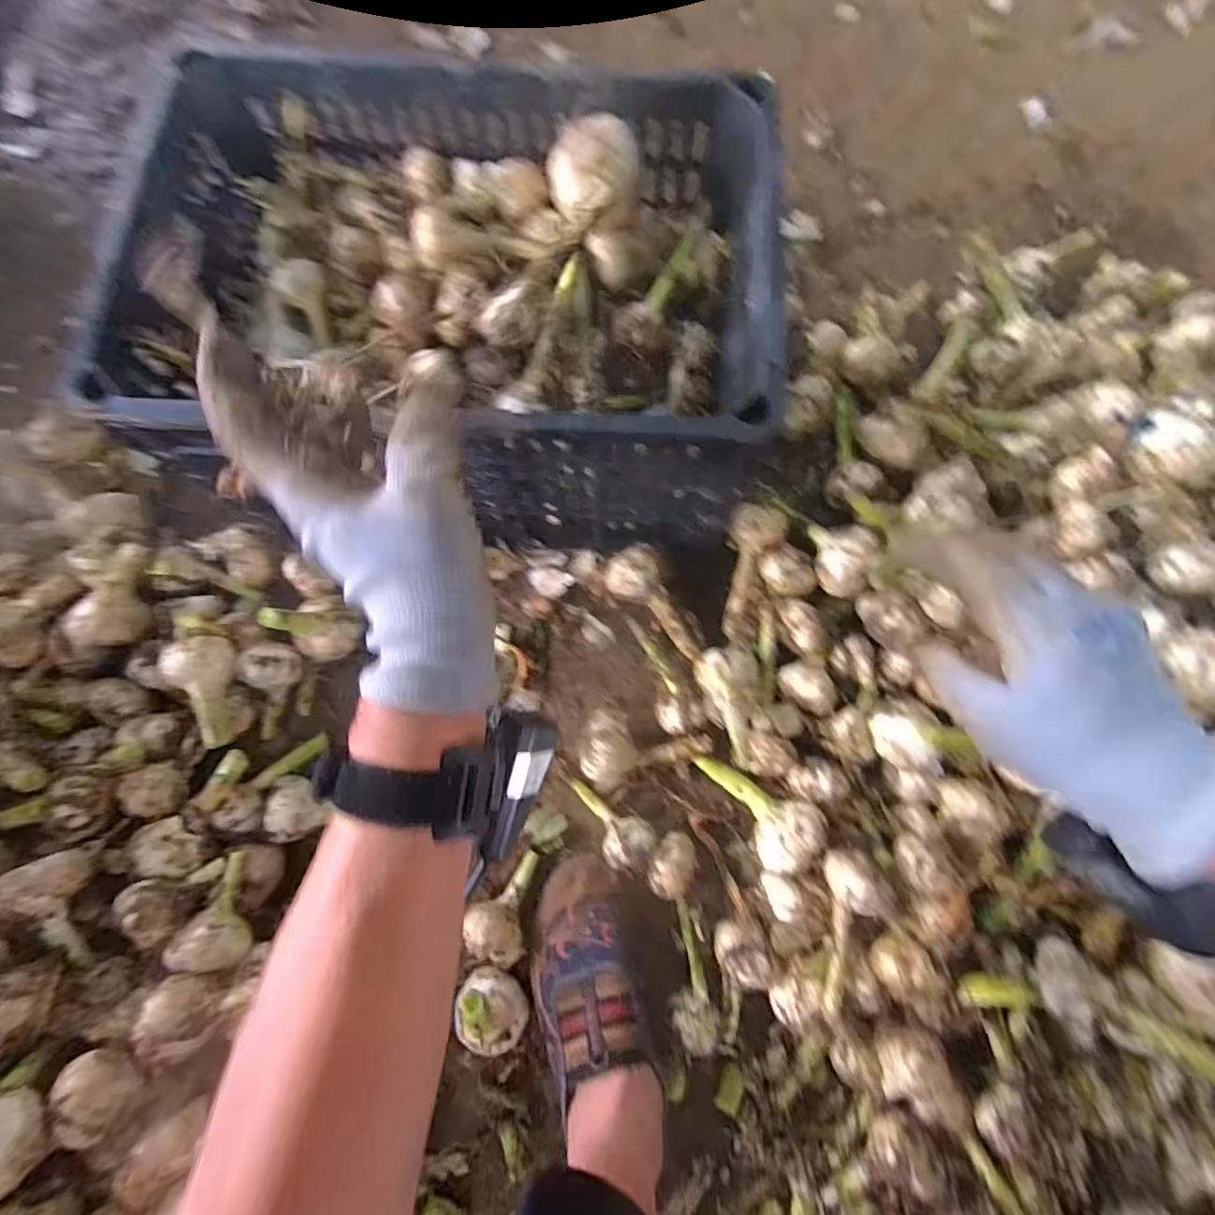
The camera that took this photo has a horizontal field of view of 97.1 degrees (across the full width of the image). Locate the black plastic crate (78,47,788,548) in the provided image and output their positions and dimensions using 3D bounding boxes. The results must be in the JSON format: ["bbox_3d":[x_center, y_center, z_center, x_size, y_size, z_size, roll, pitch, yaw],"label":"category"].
[{"bbox_3d":[-0.114,-0.230,0.453,0.446,0.200,0.289,3,77,0],"label":"black plastic crate"}]

